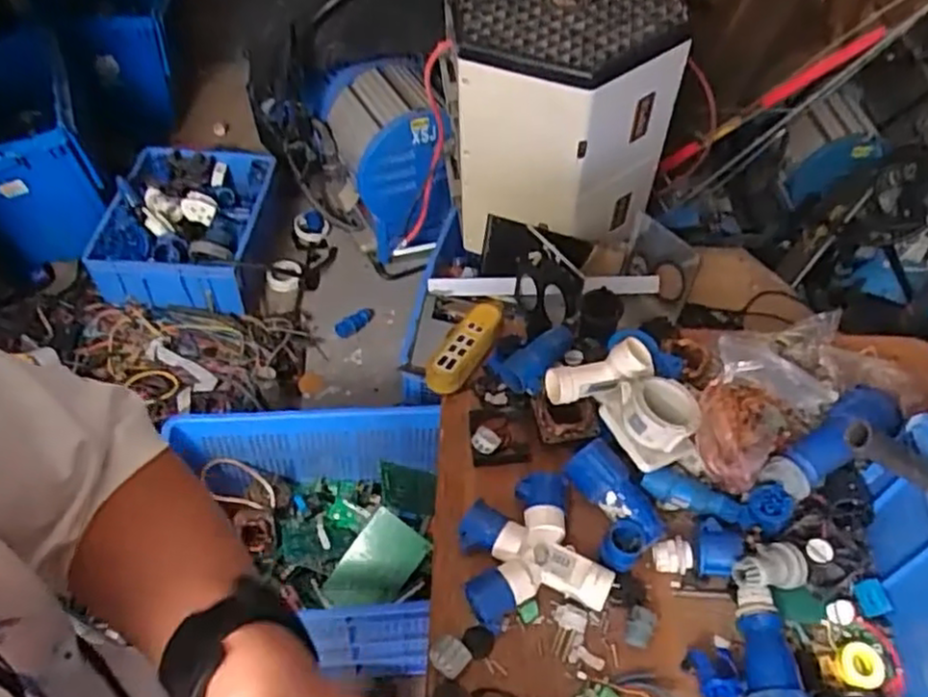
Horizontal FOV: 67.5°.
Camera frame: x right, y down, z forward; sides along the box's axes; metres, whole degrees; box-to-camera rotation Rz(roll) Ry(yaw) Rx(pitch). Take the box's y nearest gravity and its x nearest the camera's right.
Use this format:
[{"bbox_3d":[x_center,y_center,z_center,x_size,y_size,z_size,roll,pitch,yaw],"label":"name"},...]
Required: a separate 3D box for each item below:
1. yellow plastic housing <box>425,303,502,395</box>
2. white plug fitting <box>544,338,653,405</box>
[{"bbox_3d":[0.006,-0.013,1.070,0.062,0.039,0.191,23,52,15],"label":"yellow plastic housing"},{"bbox_3d":[0.184,0.038,0.947,0.145,0.052,0.047,-21,51,8],"label":"white plug fitting"}]

